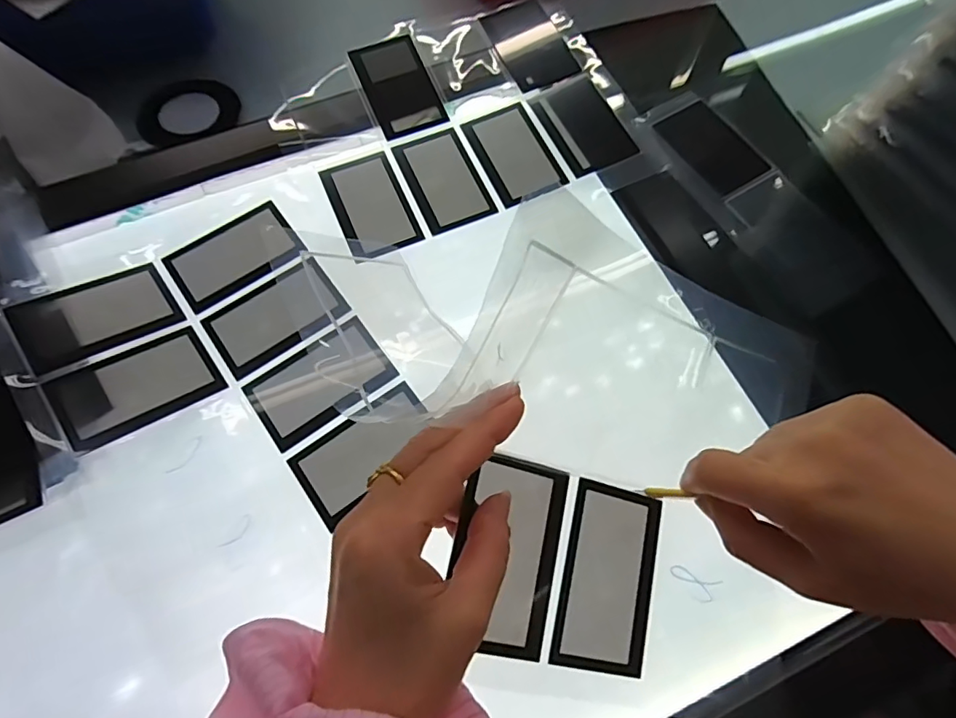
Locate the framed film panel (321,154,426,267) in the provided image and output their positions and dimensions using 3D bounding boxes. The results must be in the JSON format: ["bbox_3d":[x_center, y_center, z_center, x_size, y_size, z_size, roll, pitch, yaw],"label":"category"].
[{"bbox_3d":[-0.078,-0.112,0.384,0.051,0.004,0.084,-22,71,-10],"label":"framed film panel"}]

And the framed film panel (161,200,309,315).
[{"bbox_3d":[-0.169,-0.073,0.369,0.083,0.004,0.055,-34,73,-14],"label":"framed film panel"}]

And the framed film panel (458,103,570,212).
[{"bbox_3d":[0.027,-0.156,0.401,0.051,0.005,0.085,-21,71,-10],"label":"framed film panel"}]

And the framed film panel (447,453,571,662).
[{"bbox_3d":[0.014,0.088,0.243,0.052,0.004,0.083,19,72,-18],"label":"framed film panel"}]

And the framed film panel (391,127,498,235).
[{"bbox_3d":[-0.025,-0.134,0.395,0.051,0.004,0.083,-22,71,-10],"label":"framed film panel"}]

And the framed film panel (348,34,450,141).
[{"bbox_3d":[-0.063,-0.215,0.417,0.052,0.004,0.084,-22,79,-8],"label":"framed film panel"}]

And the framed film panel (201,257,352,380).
[{"bbox_3d":[-0.134,-0.029,0.354,0.084,0.004,0.052,-34,73,-14],"label":"framed film panel"}]

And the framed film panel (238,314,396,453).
[{"bbox_3d":[-0.100,0.014,0.338,0.084,0.004,0.051,-35,73,-16],"label":"framed film panel"}]

